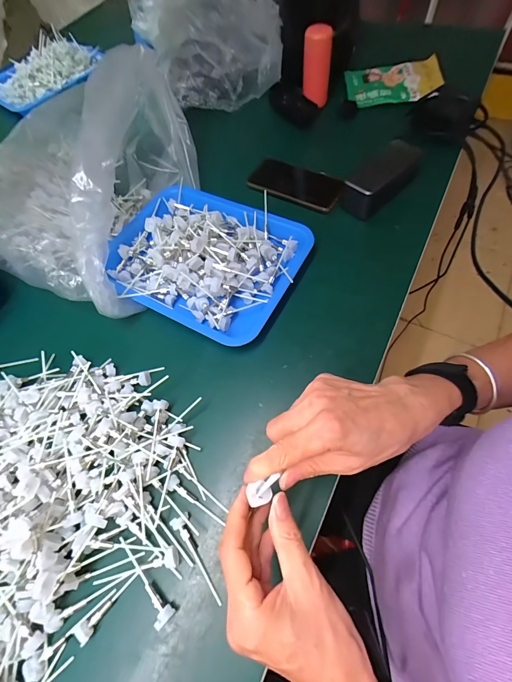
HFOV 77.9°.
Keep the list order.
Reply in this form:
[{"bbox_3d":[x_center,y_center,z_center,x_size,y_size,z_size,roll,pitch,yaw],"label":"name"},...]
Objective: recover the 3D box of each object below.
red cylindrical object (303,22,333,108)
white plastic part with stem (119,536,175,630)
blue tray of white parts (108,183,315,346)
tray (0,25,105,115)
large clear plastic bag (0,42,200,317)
[{"bbox_3d":[0.113,-0.506,0.591,0.053,0.118,0.060,3,63,7],"label":"red cylindrical object"},{"bbox_3d":[-0.111,0.230,0.304,0.085,0.015,0.017,39,72,22],"label":"white plastic part with stem"},{"bbox_3d":[-0.084,-0.132,0.459,0.286,0.051,0.223,25,67,17],"label":"blue tray of white parts"},{"bbox_3d":[-0.517,-0.661,0.762,0.271,0.064,0.188,-38,65,-14],"label":"tray"},{"bbox_3d":[-0.305,-0.274,0.468,0.391,0.147,0.369,16,66,14],"label":"large clear plastic bag"}]

